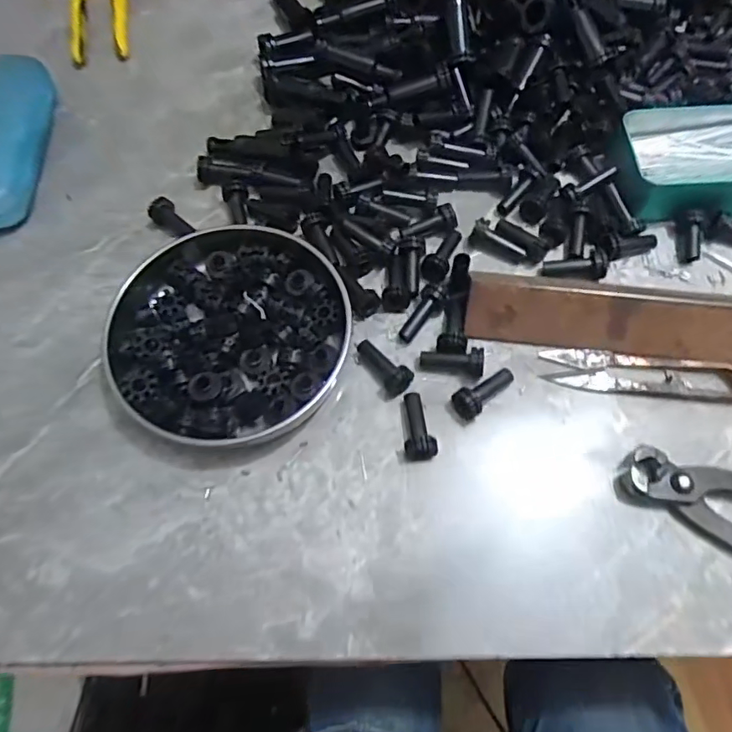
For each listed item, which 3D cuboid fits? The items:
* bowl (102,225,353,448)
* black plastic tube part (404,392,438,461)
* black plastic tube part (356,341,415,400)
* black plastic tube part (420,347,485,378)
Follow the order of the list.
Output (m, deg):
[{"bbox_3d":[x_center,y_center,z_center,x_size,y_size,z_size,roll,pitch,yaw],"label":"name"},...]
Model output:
[{"bbox_3d":[-0.085,-0.023,0.316,0.140,0.034,0.135,-1,66,1],"label":"bowl"},{"bbox_3d":[0.030,0.033,0.298,0.017,0.015,0.039,-1,66,1],"label":"black plastic tube part"},{"bbox_3d":[0.009,-0.001,0.313,0.016,0.017,0.039,-39,71,-15],"label":"black plastic tube part"},{"bbox_3d":[0.052,-0.004,0.313,0.038,0.017,0.013,9,66,5],"label":"black plastic tube part"}]

